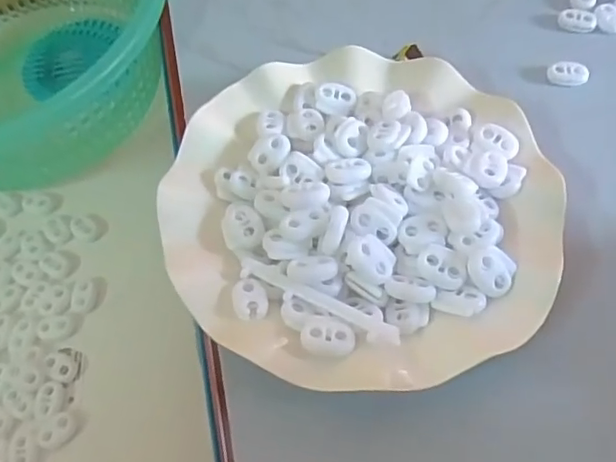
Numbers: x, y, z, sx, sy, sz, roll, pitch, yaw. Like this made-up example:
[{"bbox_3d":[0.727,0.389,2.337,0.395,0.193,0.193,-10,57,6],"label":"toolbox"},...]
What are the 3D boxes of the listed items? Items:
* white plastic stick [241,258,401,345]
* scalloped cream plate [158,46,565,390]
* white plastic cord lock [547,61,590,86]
[{"bbox_3d":[0.004,0.030,0.237,0.075,0.007,0.009,24,66,18],"label":"white plastic stick"},{"bbox_3d":[0.024,-0.014,0.269,0.175,0.033,0.175,-2,61,4],"label":"scalloped cream plate"},{"bbox_3d":[0.149,-0.090,0.321,0.021,0.007,0.014,11,63,11],"label":"white plastic cord lock"}]

